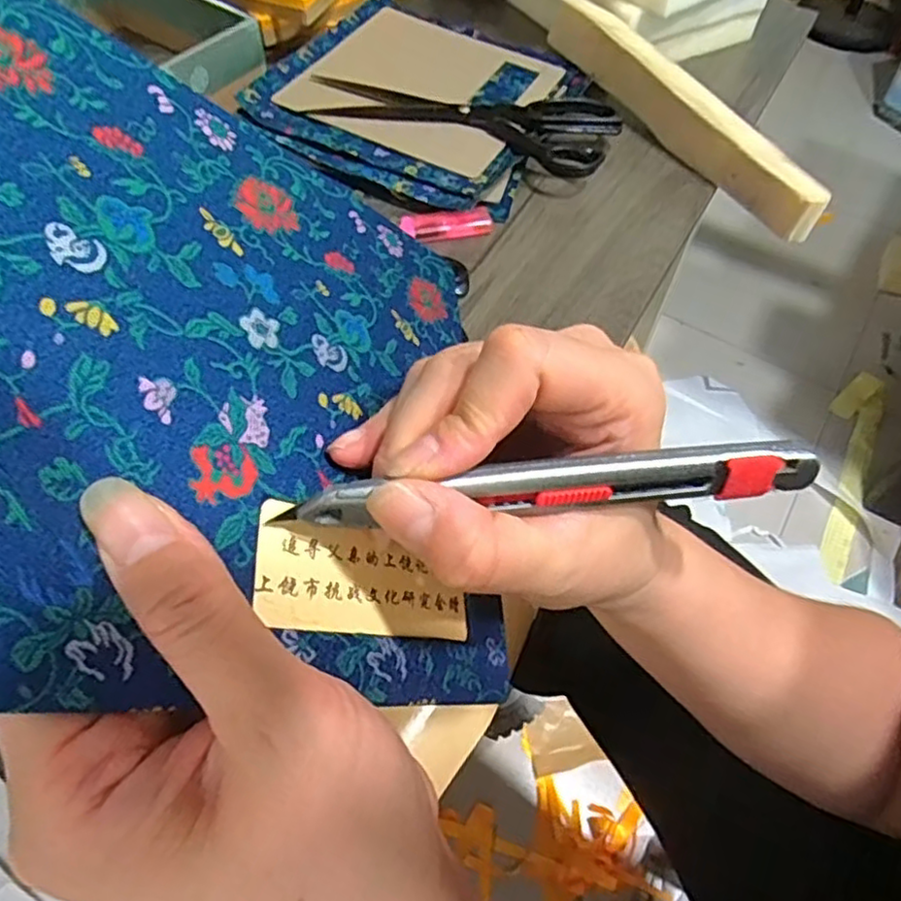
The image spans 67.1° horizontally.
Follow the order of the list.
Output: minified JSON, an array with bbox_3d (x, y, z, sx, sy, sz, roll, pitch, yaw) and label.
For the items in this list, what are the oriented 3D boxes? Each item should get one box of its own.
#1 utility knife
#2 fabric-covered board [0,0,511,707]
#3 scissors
[{"bbox_3d":[0.030,0.009,0.183,0.143,0.012,0.011,-4,58,-9],"label":"utility knife"},{"bbox_3d":[-0.053,-0.023,0.193,0.172,0.009,0.171,19,58,-41],"label":"fabric-covered board"},{"bbox_3d":[0.011,-0.267,0.532,0.230,0.015,0.101,18,57,9],"label":"scissors"}]

